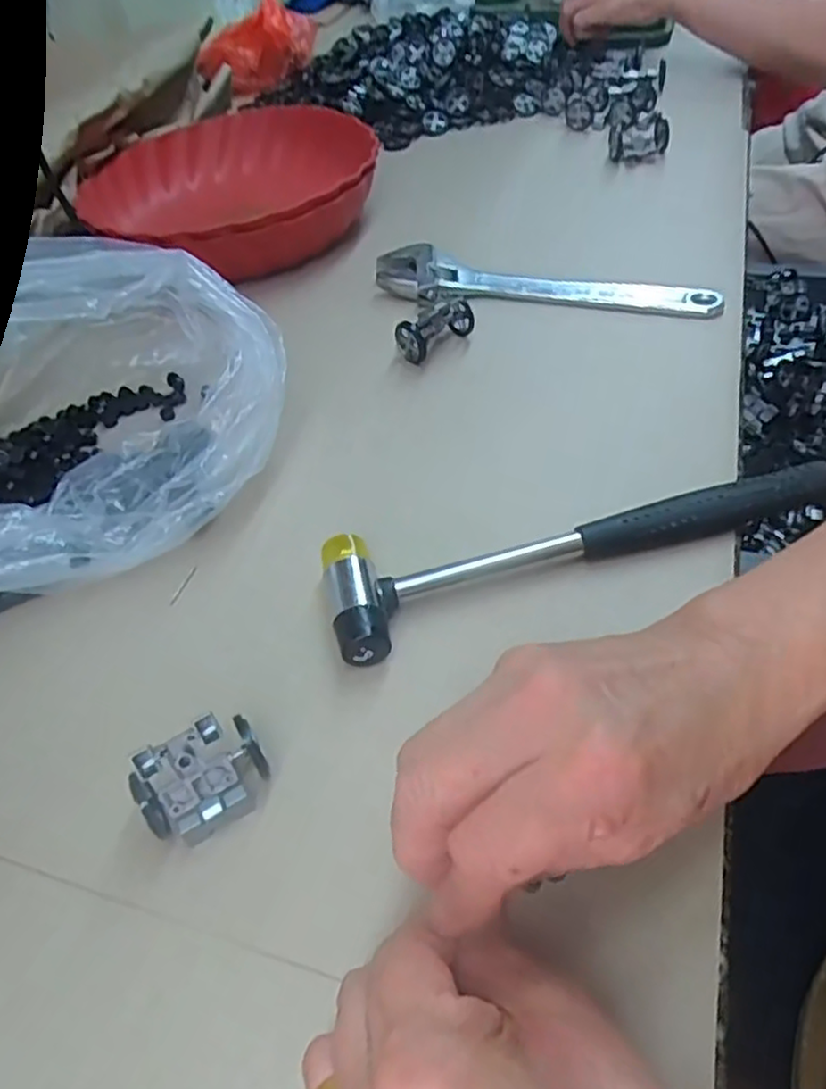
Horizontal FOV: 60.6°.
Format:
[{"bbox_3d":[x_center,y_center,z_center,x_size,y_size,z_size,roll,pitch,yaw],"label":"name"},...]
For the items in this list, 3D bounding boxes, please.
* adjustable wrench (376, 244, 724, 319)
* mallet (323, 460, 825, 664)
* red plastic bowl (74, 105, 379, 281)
[{"bbox_3d":[0.088,-0.182,0.504,0.242,0.023,0.047,11,51,16],"label":"adjustable wrench"},{"bbox_3d":[0.080,-0.001,0.343,0.243,0.033,0.061,-16,49,-7],"label":"mallet"},{"bbox_3d":[-0.144,-0.301,0.606,0.221,0.065,0.235,-5,48,3],"label":"red plastic bowl"}]

